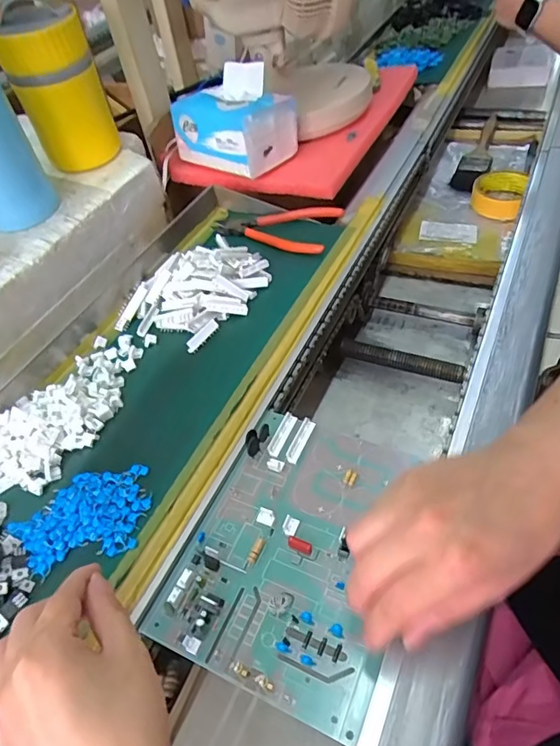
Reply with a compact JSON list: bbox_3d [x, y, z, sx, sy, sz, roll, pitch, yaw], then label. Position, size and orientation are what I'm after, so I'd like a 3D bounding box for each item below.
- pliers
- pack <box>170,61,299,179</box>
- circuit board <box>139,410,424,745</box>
[{"bbox_3d":[-0.008,-0.174,0.580,0.144,0.018,0.068,16,52,20],"label":"pliers"},{"bbox_3d":[-0.060,-0.316,0.622,0.141,0.089,0.094,26,57,28],"label":"pack"},{"bbox_3d":[0.013,0.114,0.345,0.142,0.014,0.186,16,53,20],"label":"circuit board"}]

